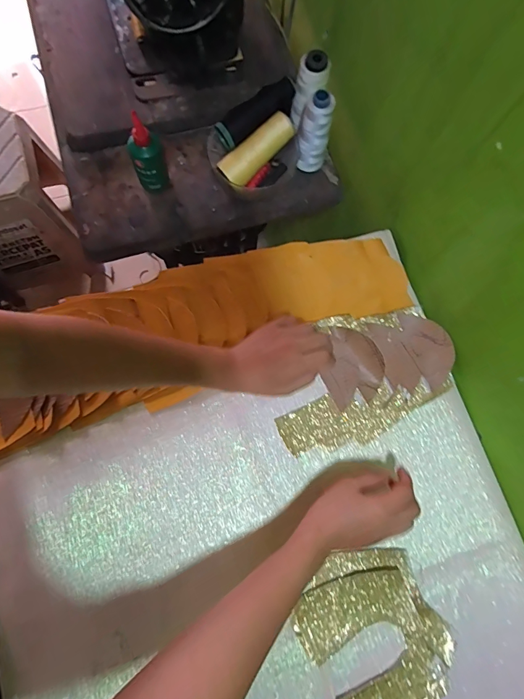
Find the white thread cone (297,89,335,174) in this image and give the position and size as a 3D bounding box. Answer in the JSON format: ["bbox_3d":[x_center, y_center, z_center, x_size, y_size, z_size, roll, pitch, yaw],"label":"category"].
[{"bbox_3d":[0.071,-0.288,0.520,0.039,0.107,0.032,9,77,1],"label":"white thread cone"}]

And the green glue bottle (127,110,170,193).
[{"bbox_3d":[-0.155,-0.256,0.513,0.042,0.107,0.048,-25,79,-7],"label":"green glue bottle"}]

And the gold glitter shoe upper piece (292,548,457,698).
[{"bbox_3d":[0.129,0.321,0.425,0.148,0.014,0.177,-28,79,-8],"label":"gold glitter shoe upper piece"}]

